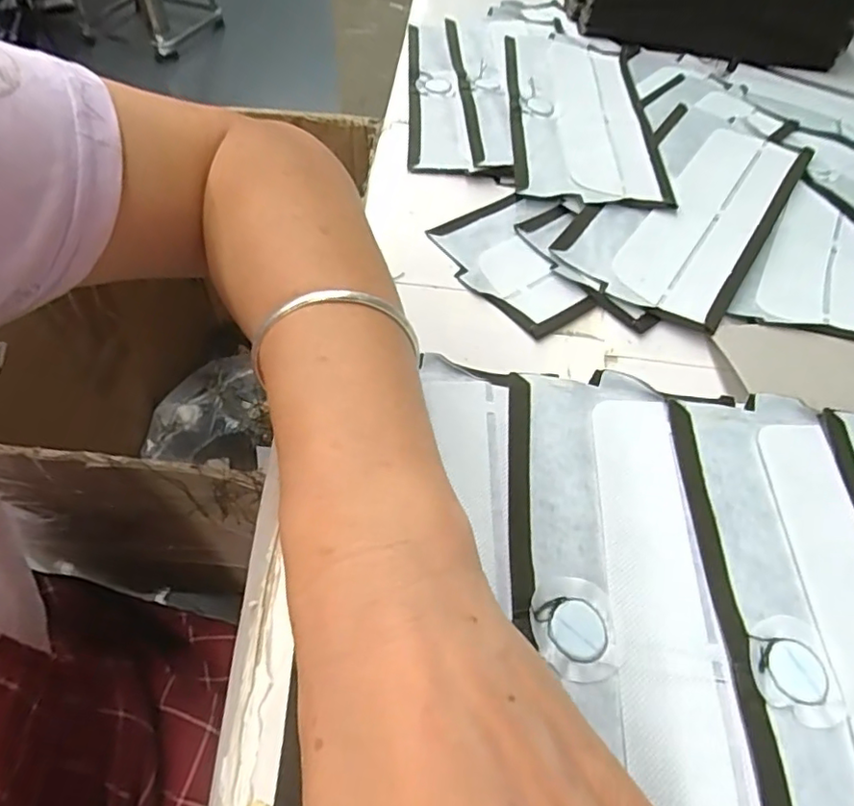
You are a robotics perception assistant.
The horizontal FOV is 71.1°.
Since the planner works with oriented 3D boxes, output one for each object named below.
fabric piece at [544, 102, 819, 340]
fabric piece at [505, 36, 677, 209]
[{"bbox_3d":[0.182,-0.137,0.412,0.106,0.014,0.230,31,60,17],"label":"fabric piece"},{"bbox_3d":[0.121,-0.231,0.474,0.113,0.014,0.244,9,54,-2],"label":"fabric piece"}]

